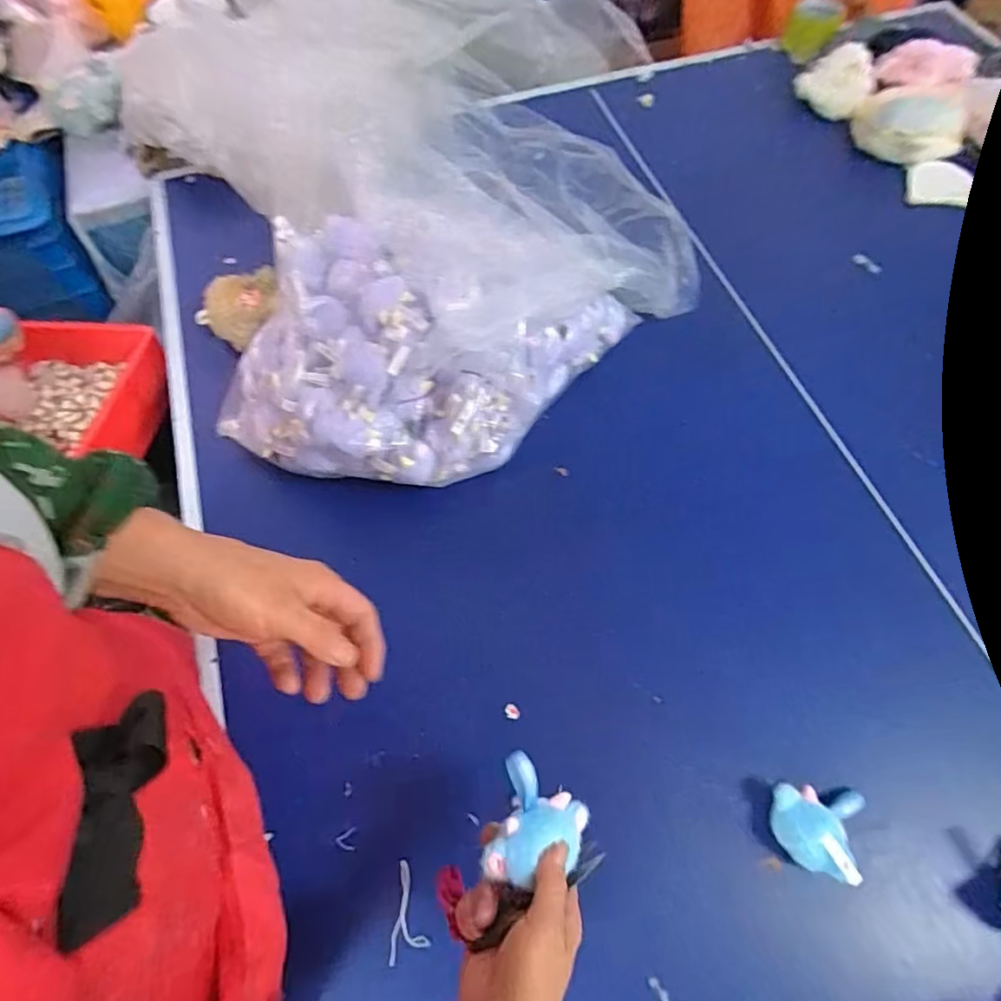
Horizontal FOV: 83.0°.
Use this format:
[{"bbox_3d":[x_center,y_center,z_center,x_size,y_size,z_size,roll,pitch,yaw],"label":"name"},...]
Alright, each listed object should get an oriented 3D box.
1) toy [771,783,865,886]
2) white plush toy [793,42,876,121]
[{"bbox_3d":[0.275,0.284,0.487,0.080,0.038,0.069,8,65,5],"label":"toy"},{"bbox_3d":[0.508,-0.636,0.855,0.104,0.063,0.078,32,69,15],"label":"white plush toy"}]

